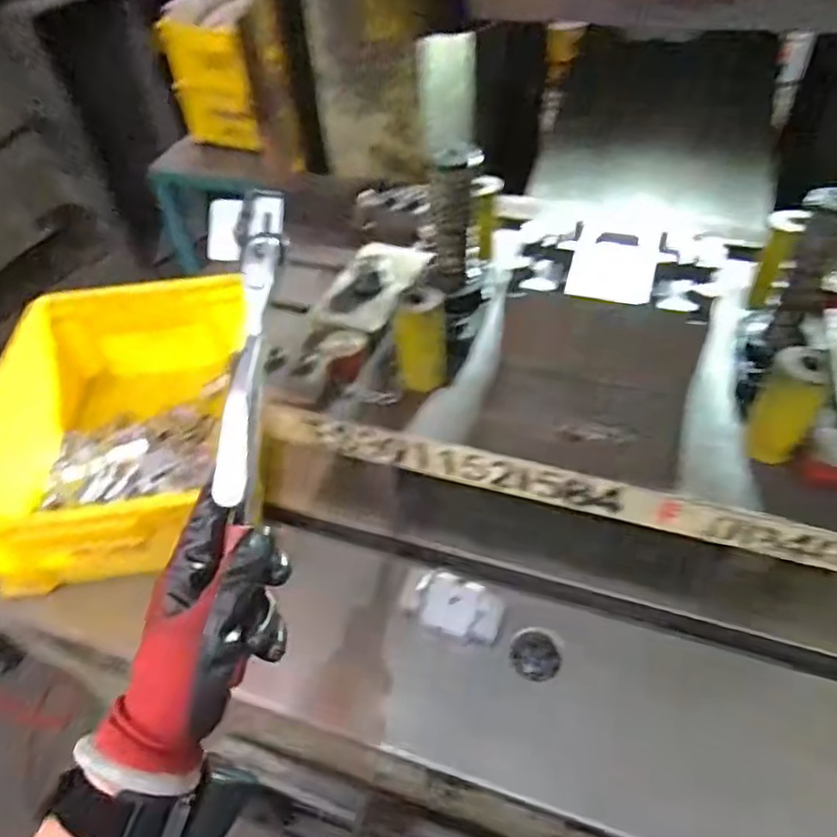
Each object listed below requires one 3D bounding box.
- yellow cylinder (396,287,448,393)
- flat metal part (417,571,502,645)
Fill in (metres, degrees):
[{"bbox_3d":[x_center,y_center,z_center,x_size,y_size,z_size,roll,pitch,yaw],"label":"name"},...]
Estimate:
[{"bbox_3d":[0.002,-0.068,0.571,0.044,0.100,0.036,-5,24,0],"label":"yellow cylinder"},{"bbox_3d":[0.037,0.170,0.572,0.075,0.009,0.050,13,65,5],"label":"flat metal part"}]

